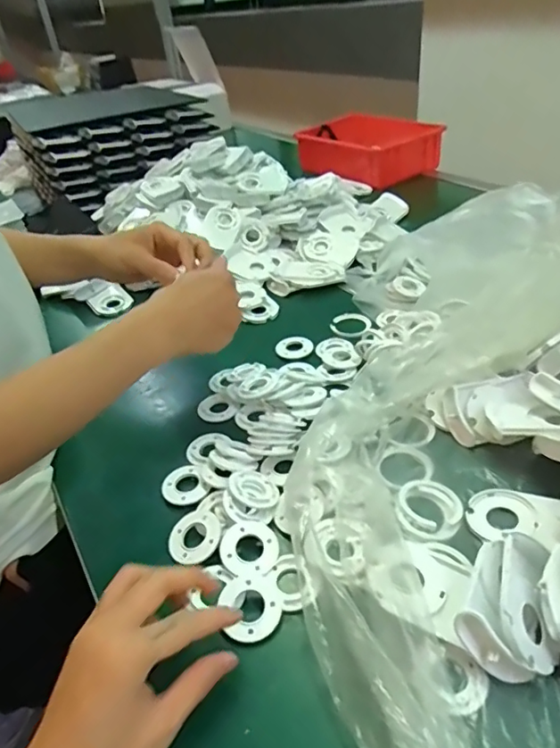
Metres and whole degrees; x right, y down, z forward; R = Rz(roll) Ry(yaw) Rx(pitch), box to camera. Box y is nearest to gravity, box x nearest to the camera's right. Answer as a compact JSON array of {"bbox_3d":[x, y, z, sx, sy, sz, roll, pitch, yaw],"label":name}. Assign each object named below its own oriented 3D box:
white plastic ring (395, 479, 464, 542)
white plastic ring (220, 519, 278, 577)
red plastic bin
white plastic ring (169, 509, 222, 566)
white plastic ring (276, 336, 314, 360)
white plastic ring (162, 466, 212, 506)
[{"bbox_3d":[0.118,0.108,0.415,0.049,0.011,0.058,11,40,23],"label":"white plastic ring"},{"bbox_3d":[-0.024,0.134,0.406,0.042,0.012,0.044,-5,36,3],"label":"white plastic ring"},{"bbox_3d":[0.191,-0.504,1.163,0.206,0.097,0.284,-27,40,-24],"label":"red plastic bin"},{"bbox_3d":[-0.067,0.127,0.413,0.041,0.005,0.044,-12,37,-6],"label":"white plastic ring"},{"bbox_3d":[0.018,-0.032,0.629,0.040,0.004,0.038,-3,50,4],"label":"white plastic ring"},{"bbox_3d":[-0.085,0.099,0.464,0.038,0.006,0.041,-5,36,3],"label":"white plastic ring"}]

